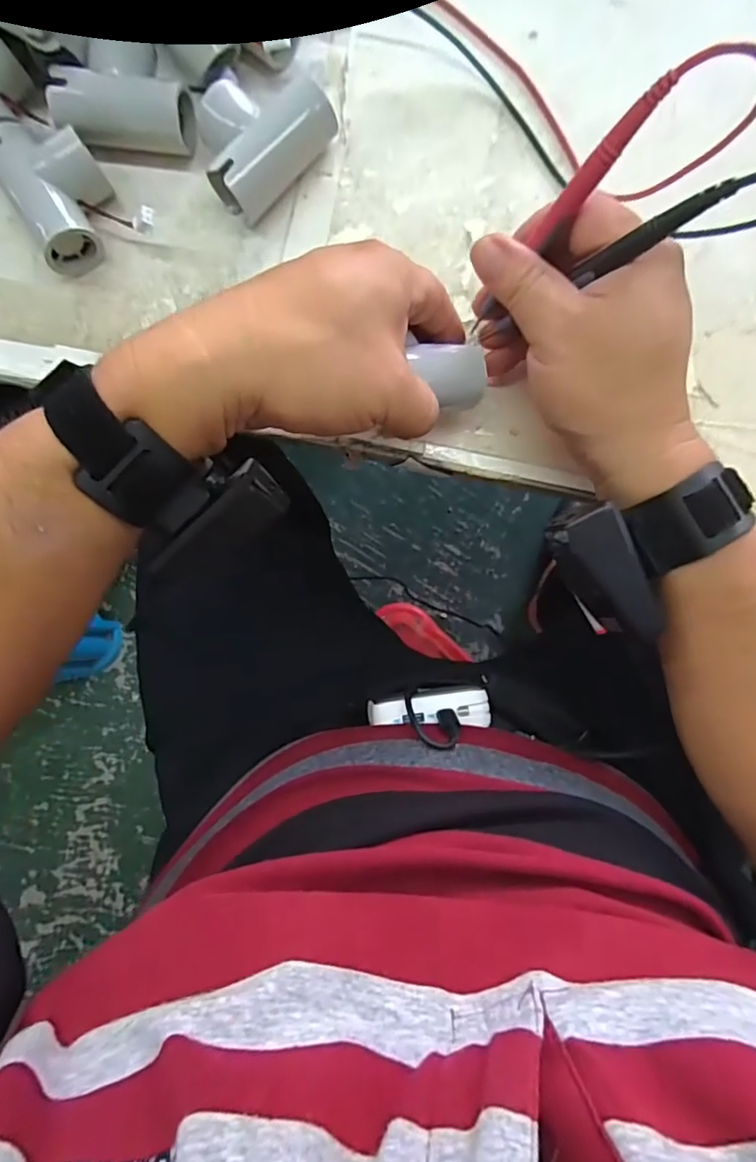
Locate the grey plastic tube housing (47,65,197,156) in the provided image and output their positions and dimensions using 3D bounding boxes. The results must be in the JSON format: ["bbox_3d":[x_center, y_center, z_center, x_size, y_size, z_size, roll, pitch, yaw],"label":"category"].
[{"bbox_3d":[-0.144,-0.269,0.320,0.072,0.034,0.031,5,87,2],"label":"grey plastic tube housing"}]

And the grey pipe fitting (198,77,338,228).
[{"bbox_3d":[-0.067,-0.250,0.316,0.075,0.033,0.055,-42,87,0],"label":"grey pipe fitting"}]

